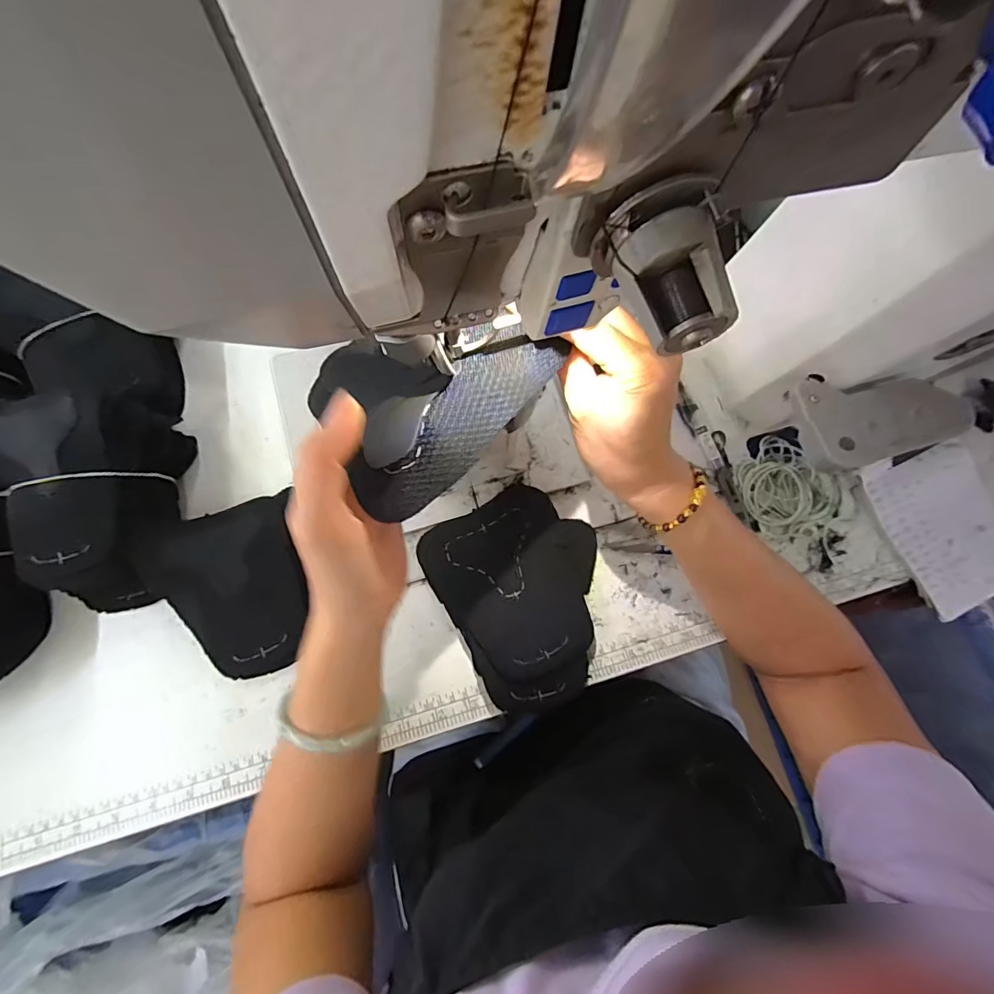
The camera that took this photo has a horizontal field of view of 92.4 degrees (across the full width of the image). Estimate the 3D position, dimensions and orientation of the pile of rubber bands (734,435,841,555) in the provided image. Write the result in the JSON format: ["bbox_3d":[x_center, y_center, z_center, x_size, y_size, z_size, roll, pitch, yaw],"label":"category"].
[{"bbox_3d":[0.259,-0.004,0.421,0.087,0.016,0.081,38,77,8],"label":"pile of rubber bands"}]

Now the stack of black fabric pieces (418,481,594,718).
[{"bbox_3d":[0.027,0.075,0.378,0.128,0.024,0.155,-27,78,-8],"label":"stack of black fabric pieces"}]

